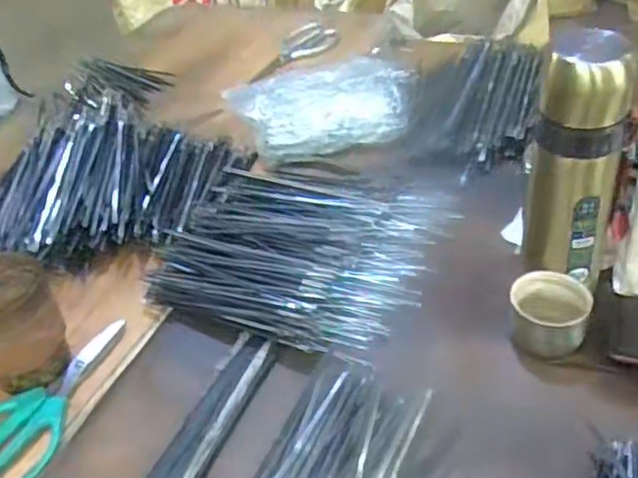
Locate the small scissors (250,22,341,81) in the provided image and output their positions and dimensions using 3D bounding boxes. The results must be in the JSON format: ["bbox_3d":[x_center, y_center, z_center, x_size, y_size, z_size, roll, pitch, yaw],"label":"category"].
[{"bbox_3d":[-0.049,-0.307,1.100,0.178,0.011,0.082,-33,61,-21],"label":"small scissors"}]

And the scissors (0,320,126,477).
[{"bbox_3d":[-0.245,0.141,0.598,0.089,0.014,0.185,10,43,20],"label":"scissors"}]

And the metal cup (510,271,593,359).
[{"bbox_3d":[0.191,0.063,0.559,0.064,0.042,0.057,10,43,20],"label":"metal cup"}]

